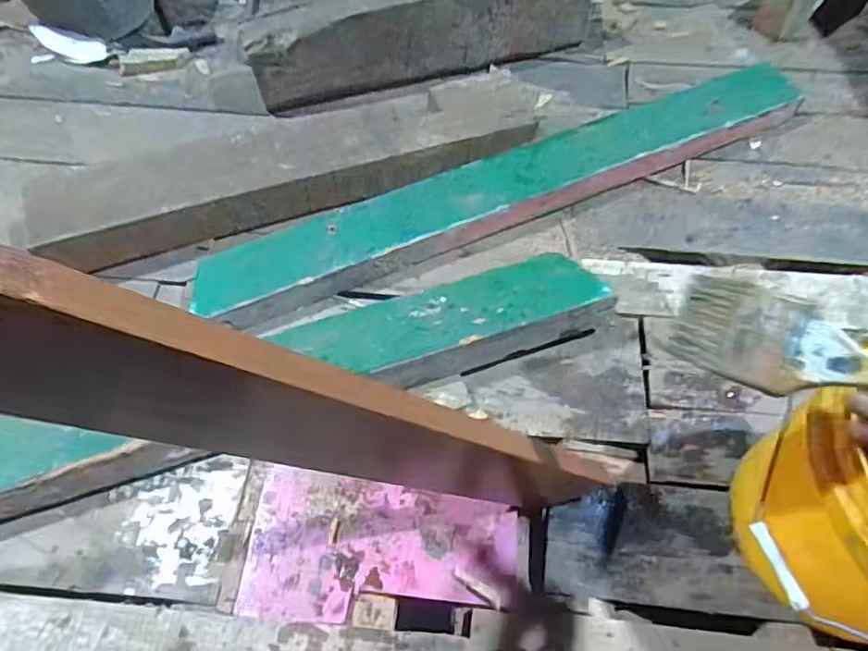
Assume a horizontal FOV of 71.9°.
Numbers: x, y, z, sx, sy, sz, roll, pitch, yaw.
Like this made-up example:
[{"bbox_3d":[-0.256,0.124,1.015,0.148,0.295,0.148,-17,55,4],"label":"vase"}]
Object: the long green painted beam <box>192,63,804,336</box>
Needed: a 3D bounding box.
[{"bbox_3d":[0.123,-0.201,0.869,0.946,0.066,0.117,-23,63,-13],"label":"long green painted beam"}]

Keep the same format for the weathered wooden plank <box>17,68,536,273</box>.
[{"bbox_3d":[-0.196,-0.224,0.864,0.692,0.091,0.147,-17,62,-10],"label":"weathered wooden plank"}]

